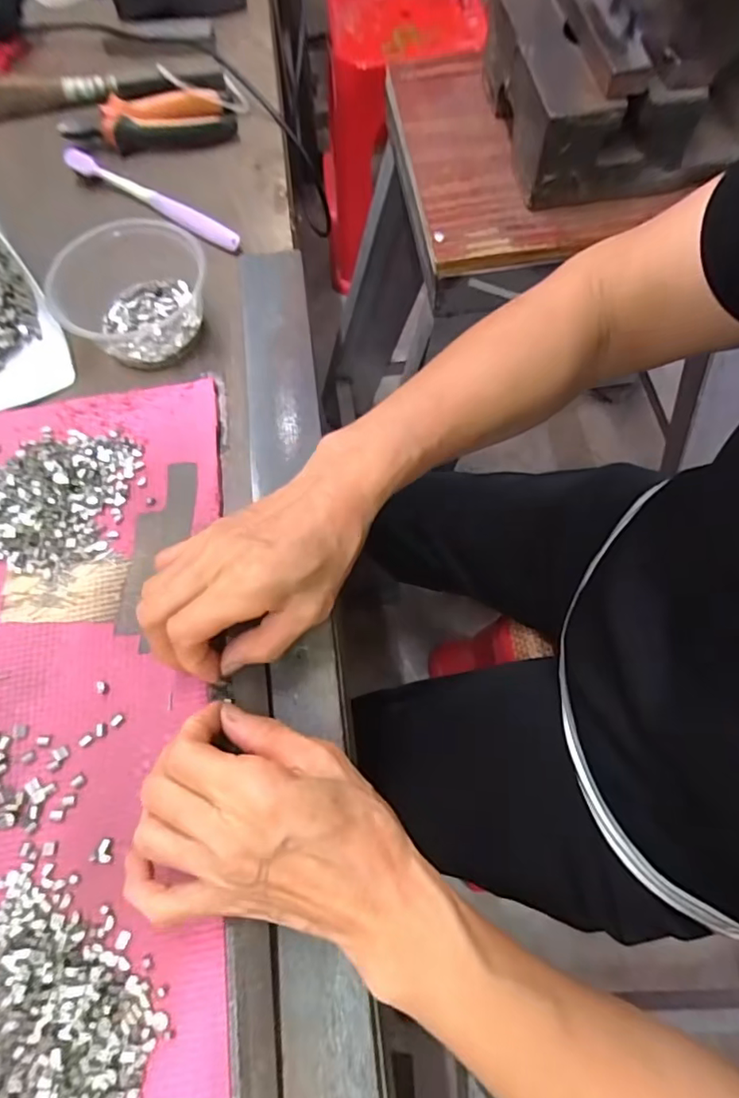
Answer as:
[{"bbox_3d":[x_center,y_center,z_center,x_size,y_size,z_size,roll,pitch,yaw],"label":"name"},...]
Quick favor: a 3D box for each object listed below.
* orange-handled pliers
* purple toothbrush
[{"bbox_3d":[-0.195,-0.380,0.500,0.144,0.021,0.042,-10,67,-1],"label":"orange-handled pliers"},{"bbox_3d":[-0.180,-0.293,0.468,0.180,0.019,0.015,30,72,14],"label":"purple toothbrush"}]

